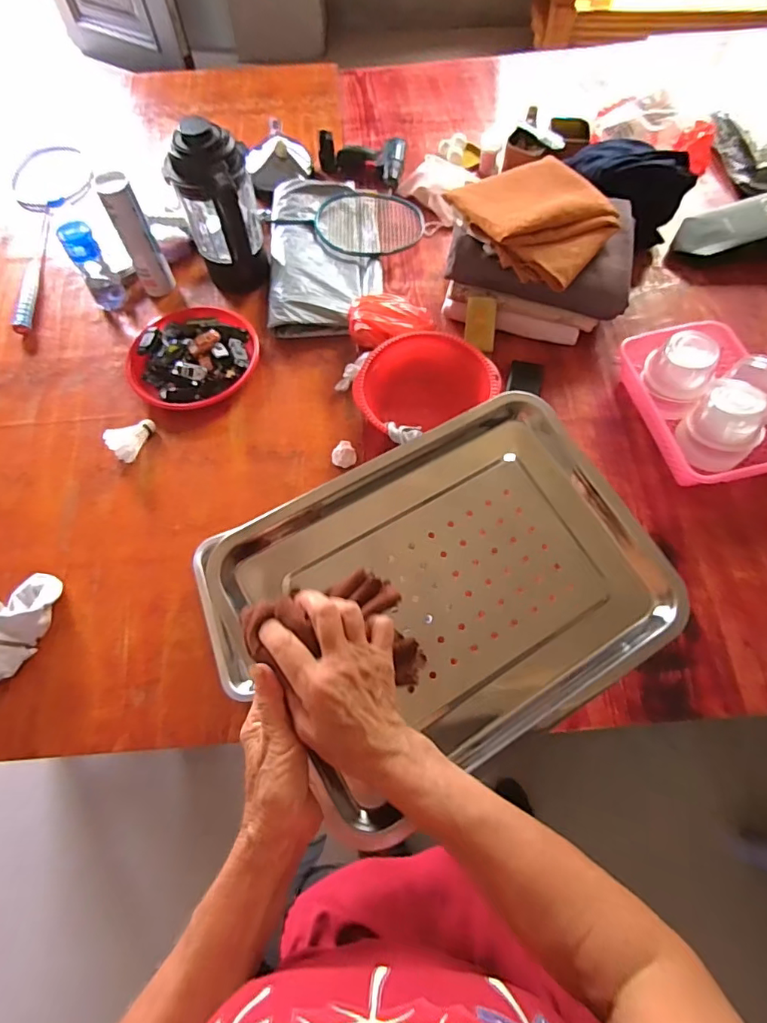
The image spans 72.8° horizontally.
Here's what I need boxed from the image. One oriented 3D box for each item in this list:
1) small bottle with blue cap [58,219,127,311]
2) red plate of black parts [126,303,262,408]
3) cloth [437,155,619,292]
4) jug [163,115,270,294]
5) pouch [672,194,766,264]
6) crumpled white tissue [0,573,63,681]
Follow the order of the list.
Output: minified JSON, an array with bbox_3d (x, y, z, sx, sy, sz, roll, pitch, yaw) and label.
[{"bbox_3d":[-0.573,-0.482,1.034,0.064,0.168,0.055,-32,67,-13],"label":"small bottle with blue cap"},{"bbox_3d":[-0.376,-0.312,1.016,0.253,0.051,0.243,-1,64,2],"label":"red plate of black parts"},{"bbox_3d":[0.286,-0.530,0.933,0.242,0.066,0.253,-31,68,-13],"label":"cloth"},{"bbox_3d":[-0.301,-0.576,1.014,0.148,0.275,0.118,28,68,14],"label":"jug"},{"bbox_3d":[0.821,-0.603,1.081,0.400,0.097,0.119,-5,64,0],"label":"pouch"},{"bbox_3d":[-0.564,0.171,0.780,0.089,0.064,0.170,17,66,10],"label":"crumpled white tissue"}]

